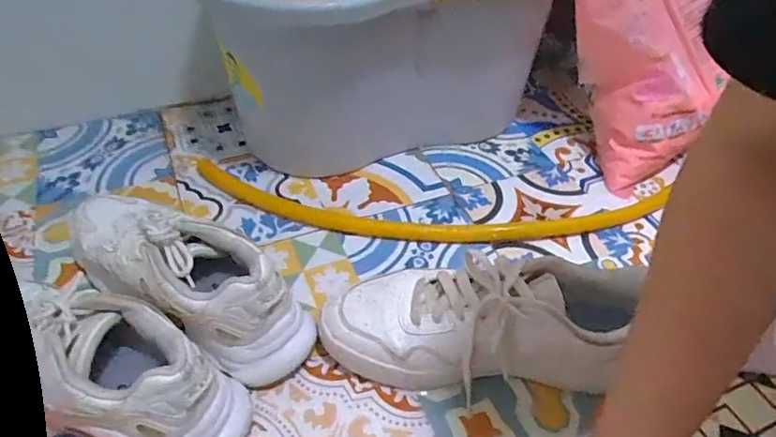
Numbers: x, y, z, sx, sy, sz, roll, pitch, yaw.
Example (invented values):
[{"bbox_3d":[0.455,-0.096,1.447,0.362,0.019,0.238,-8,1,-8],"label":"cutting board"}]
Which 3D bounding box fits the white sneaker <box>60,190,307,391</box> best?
[{"bbox_3d":[-0.190,0.046,0.497,0.267,0.107,0.094,24,49,21],"label":"white sneaker"}]

